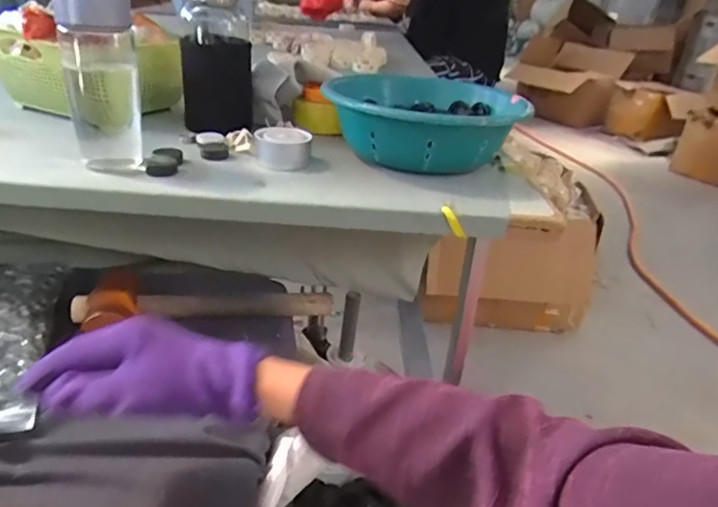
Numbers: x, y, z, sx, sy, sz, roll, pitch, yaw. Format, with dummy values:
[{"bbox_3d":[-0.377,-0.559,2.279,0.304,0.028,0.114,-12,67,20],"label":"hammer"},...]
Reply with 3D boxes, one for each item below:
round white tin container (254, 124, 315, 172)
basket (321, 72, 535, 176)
[{"bbox_3d":[-0.091,-0.128,0.627,0.063,0.036,0.060,1,29,-9],"label":"round white tin container"},{"bbox_3d":[0.089,-0.172,0.691,0.242,0.084,0.268,16,30,18],"label":"basket"}]

